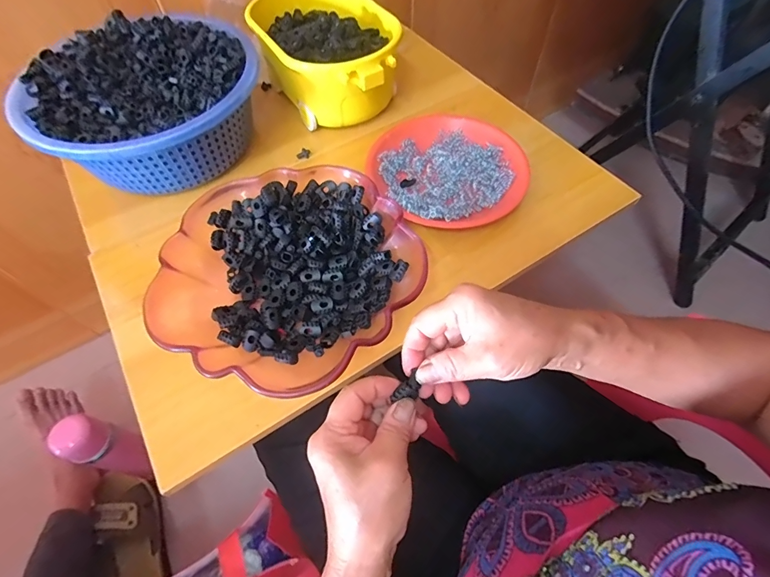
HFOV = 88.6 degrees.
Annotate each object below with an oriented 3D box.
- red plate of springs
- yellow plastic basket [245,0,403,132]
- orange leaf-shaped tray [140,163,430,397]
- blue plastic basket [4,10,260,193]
[{"bbox_3d":[0.080,-0.150,0.505,0.178,0.030,0.186,-1,59,1],"label":"red plate of springs"},{"bbox_3d":[-0.081,-0.333,0.562,0.174,0.093,0.245,-22,61,-11],"label":"yellow plastic basket"},{"bbox_3d":[-0.092,-0.021,0.399,0.243,0.054,0.241,22,62,14],"label":"orange leaf-shaped tray"},{"bbox_3d":[-0.290,-0.234,0.497,0.244,0.092,0.269,39,67,22],"label":"blue plastic basket"}]

